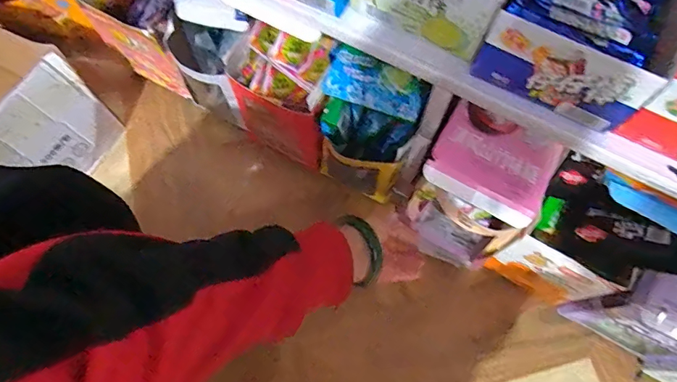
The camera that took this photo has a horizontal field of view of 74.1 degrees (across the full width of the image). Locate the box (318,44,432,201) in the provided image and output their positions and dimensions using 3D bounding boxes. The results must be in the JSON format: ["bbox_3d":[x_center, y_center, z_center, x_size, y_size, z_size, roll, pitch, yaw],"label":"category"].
[{"bbox_3d":[0.031,-0.072,0.529,0.111,0.182,0.096,21,72,5],"label":"box"}]

